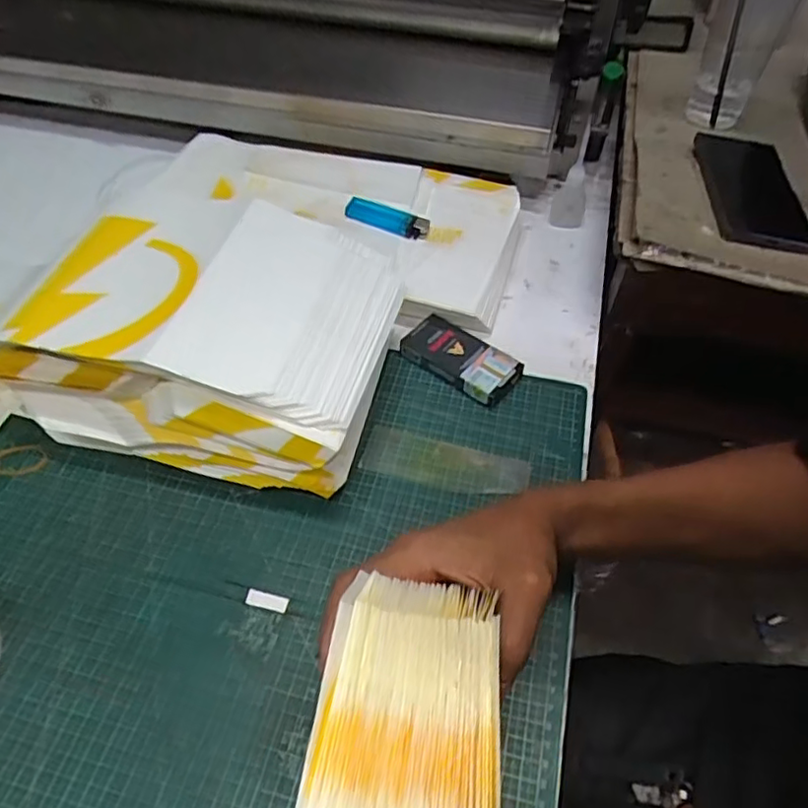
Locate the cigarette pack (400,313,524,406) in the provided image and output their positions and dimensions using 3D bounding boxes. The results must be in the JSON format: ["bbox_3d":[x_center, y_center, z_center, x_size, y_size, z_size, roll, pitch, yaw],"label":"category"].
[{"bbox_3d":[0.046,-0.039,0.513,0.098,0.018,0.050,36,60,24],"label":"cigarette pack"}]

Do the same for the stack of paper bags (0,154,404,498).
[{"bbox_3d":[-0.141,-0.048,0.459,0.239,0.104,0.181,10,52,7],"label":"stack of paper bags"}]

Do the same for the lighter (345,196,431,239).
[{"bbox_3d":[-0.017,-0.177,0.583,0.084,0.014,0.019,22,55,16],"label":"lighter"}]

